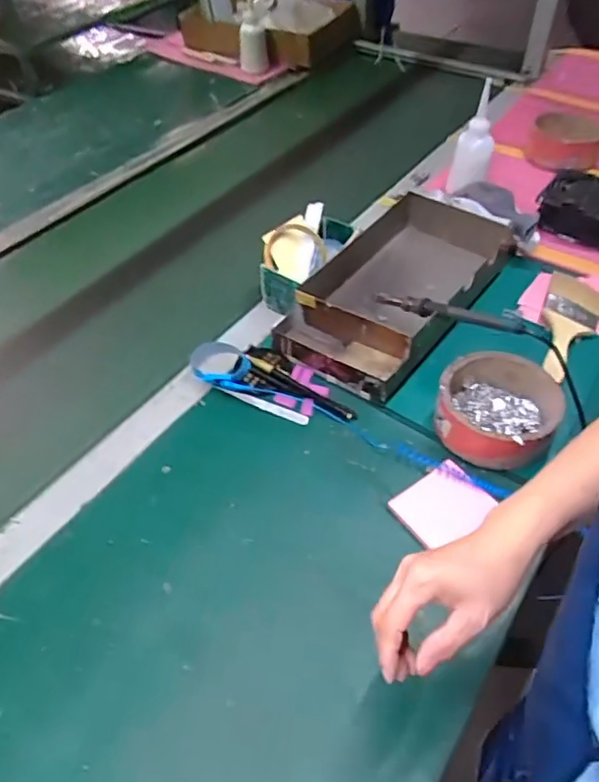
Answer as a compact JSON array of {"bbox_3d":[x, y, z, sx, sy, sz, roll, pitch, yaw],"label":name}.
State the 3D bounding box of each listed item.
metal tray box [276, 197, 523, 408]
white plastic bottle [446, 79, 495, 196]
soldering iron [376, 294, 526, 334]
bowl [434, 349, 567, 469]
[{"bbox_3d":[0.125,-0.134,0.756,0.185,0.075,0.337,26,52,22],"label":"metal tray box"},{"bbox_3d":[0.272,-0.390,0.885,0.059,0.167,0.055,13,50,14],"label":"white plastic bottle"},{"bbox_3d":[0.164,-0.093,0.665,0.020,0.021,0.194,-35,36,-28],"label":"soldering iron"},{"bbox_3d":[0.213,0.019,0.621,0.123,0.057,0.126,0,47,0],"label":"bowl"}]

